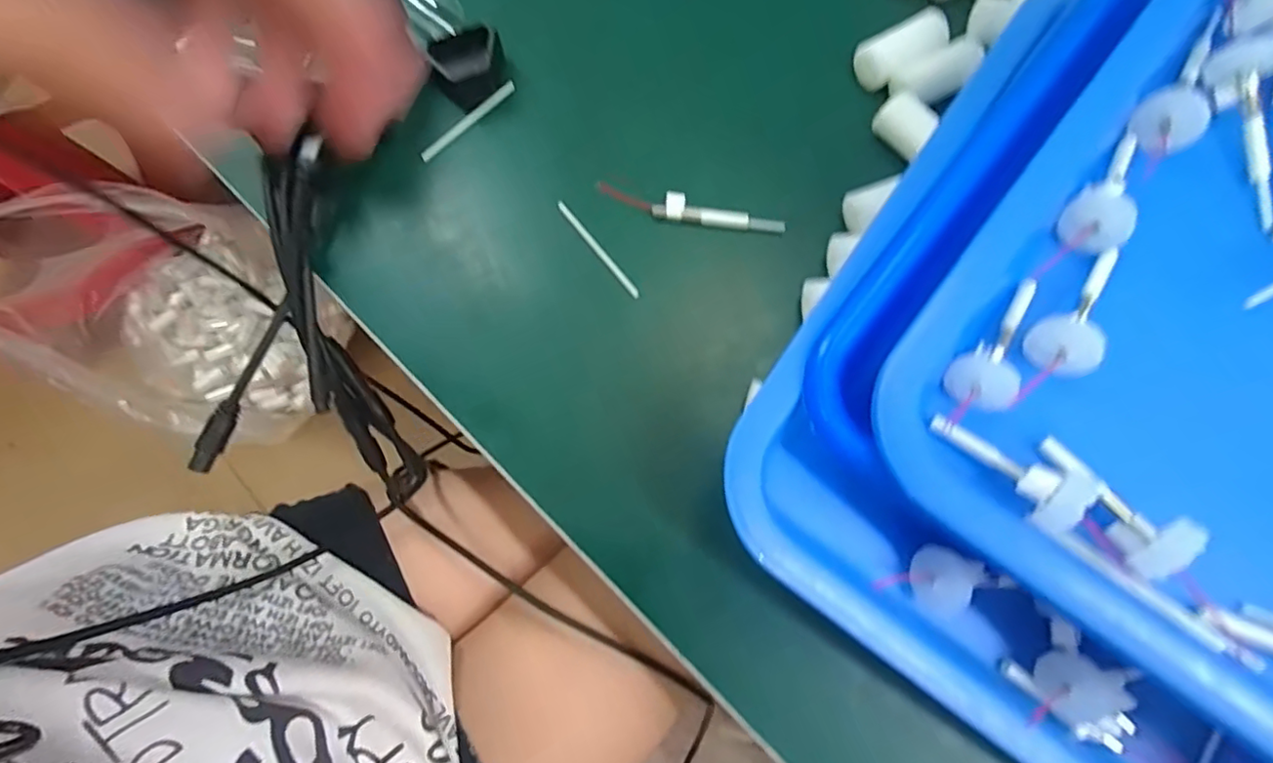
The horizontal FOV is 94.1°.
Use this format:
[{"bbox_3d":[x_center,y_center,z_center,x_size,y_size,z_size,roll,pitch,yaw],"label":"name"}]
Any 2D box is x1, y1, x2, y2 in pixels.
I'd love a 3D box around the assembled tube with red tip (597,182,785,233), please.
[{"bbox_3d":[0.025,-0.080,0.278,0.088,0.013,0.011,12,75,6],"label":"assembled tube with red tip"}]

